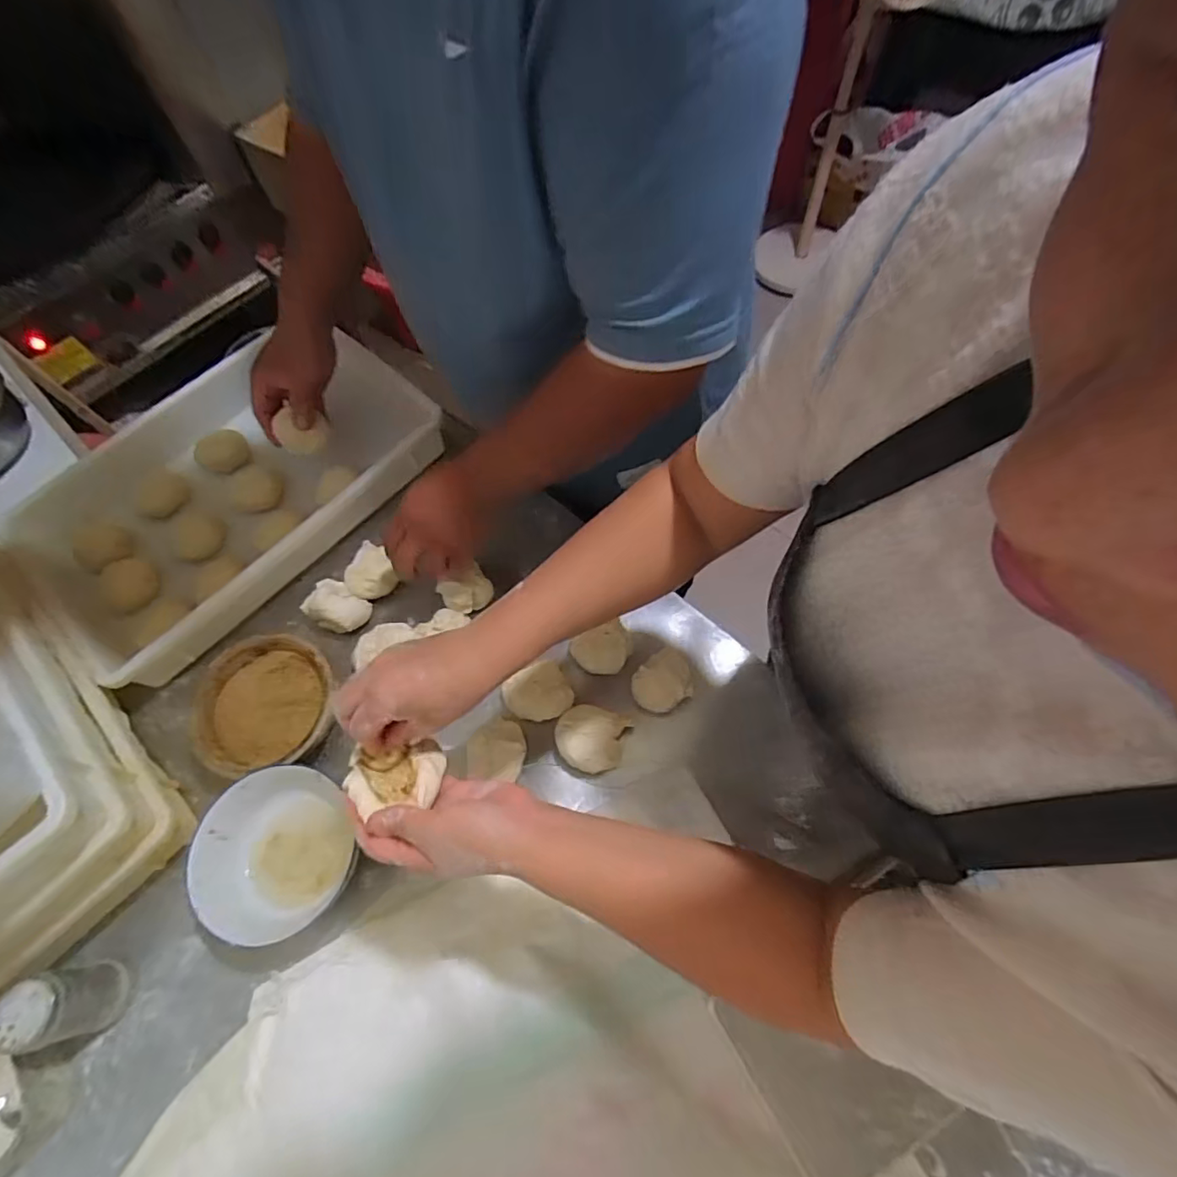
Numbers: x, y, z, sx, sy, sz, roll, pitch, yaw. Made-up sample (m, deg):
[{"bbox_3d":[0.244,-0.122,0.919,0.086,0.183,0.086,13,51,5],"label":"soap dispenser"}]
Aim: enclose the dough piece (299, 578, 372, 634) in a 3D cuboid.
[{"bbox_3d":[-0.283,0.018,0.637,0.067,0.035,0.052,28,71,14],"label":"dough piece"}]

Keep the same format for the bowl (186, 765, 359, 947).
[{"bbox_3d":[-0.289,0.245,0.527,0.115,0.064,0.142,-18,67,-4],"label":"bowl"}]

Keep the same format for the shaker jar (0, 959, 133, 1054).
[{"bbox_3d":[-0.434,0.346,0.476,0.053,0.095,0.052,-2,64,4],"label":"shaker jar"}]

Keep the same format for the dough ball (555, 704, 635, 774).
[{"bbox_3d":[0.002,0.151,0.571,0.067,0.043,0.061,-2,64,4],"label":"dough ball"}]

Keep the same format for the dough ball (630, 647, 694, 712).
[{"bbox_3d":[0.078,0.097,0.581,0.066,0.033,0.054,-41,68,-14],"label":"dough ball"}]

